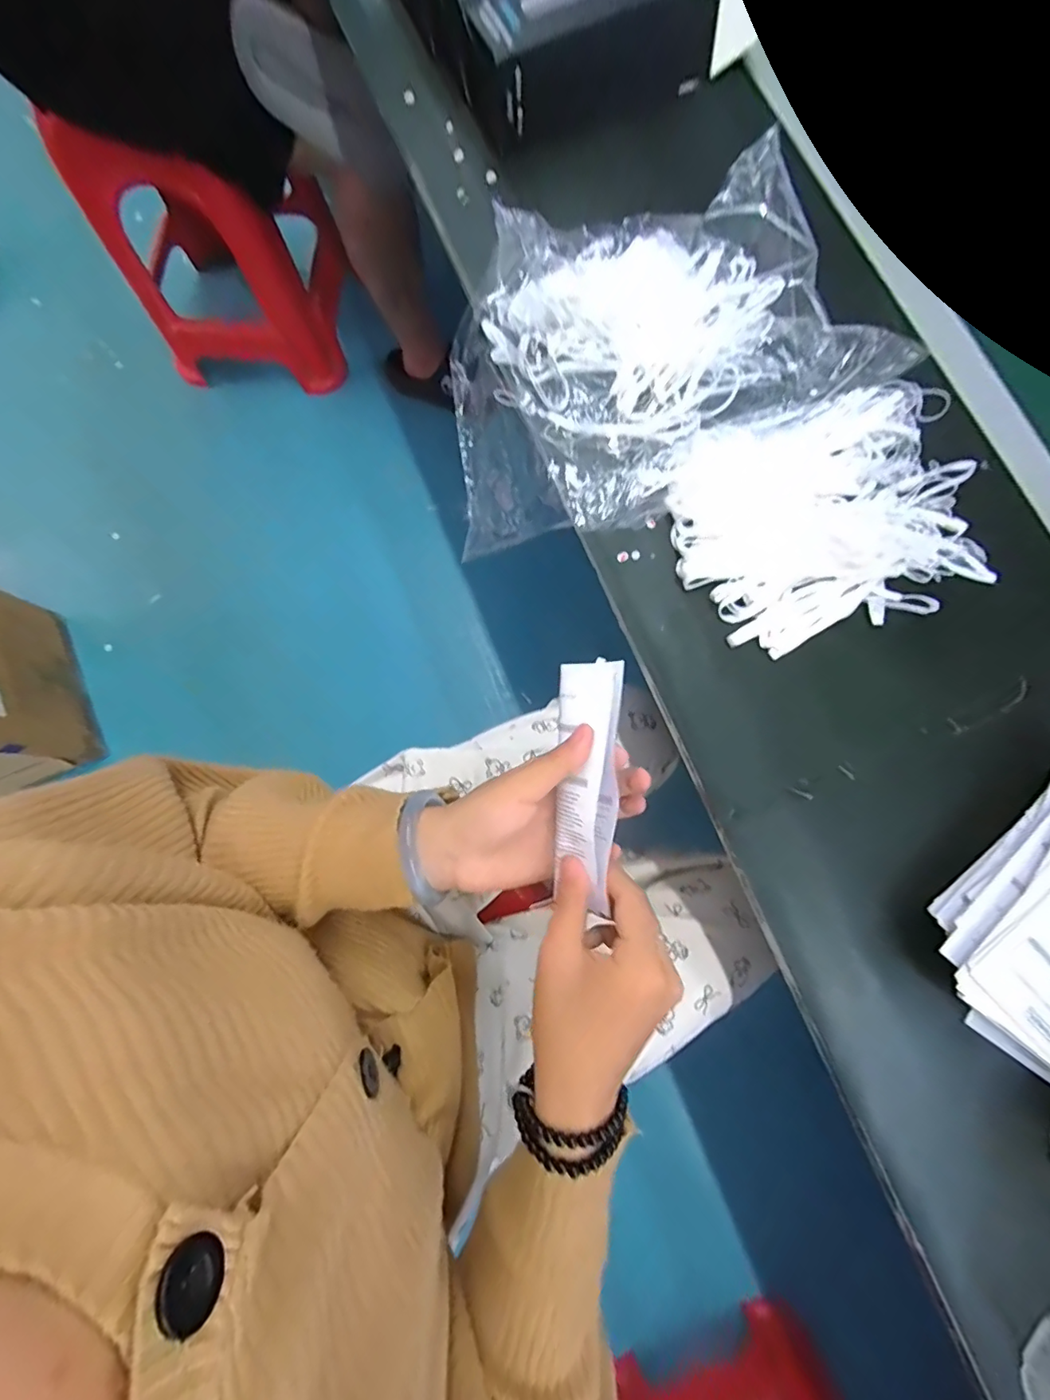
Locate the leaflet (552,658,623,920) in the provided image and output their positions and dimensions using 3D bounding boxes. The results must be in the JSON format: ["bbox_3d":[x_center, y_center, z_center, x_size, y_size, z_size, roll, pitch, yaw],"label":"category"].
[{"bbox_3d":[0.035,0.048,0.287,0.032,0.017,0.136,1,93,-1],"label":"leaflet"}]

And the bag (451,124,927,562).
[{"bbox_3d":[0.077,-0.247,0.397,0.295,0.126,0.219,-25,81,-5],"label":"bag"}]

